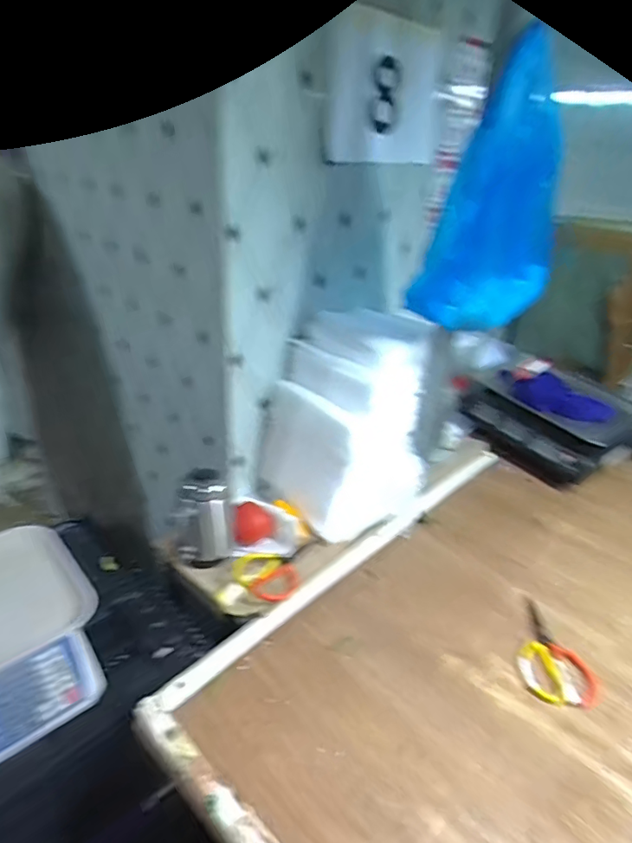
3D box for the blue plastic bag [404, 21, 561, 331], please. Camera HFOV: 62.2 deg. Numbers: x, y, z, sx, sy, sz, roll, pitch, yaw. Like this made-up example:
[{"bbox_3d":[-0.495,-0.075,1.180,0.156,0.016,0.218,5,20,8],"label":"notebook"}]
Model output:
[{"bbox_3d":[0.263,-0.324,0.763,0.179,0.368,0.125,16,33,20],"label":"blue plastic bag"}]

